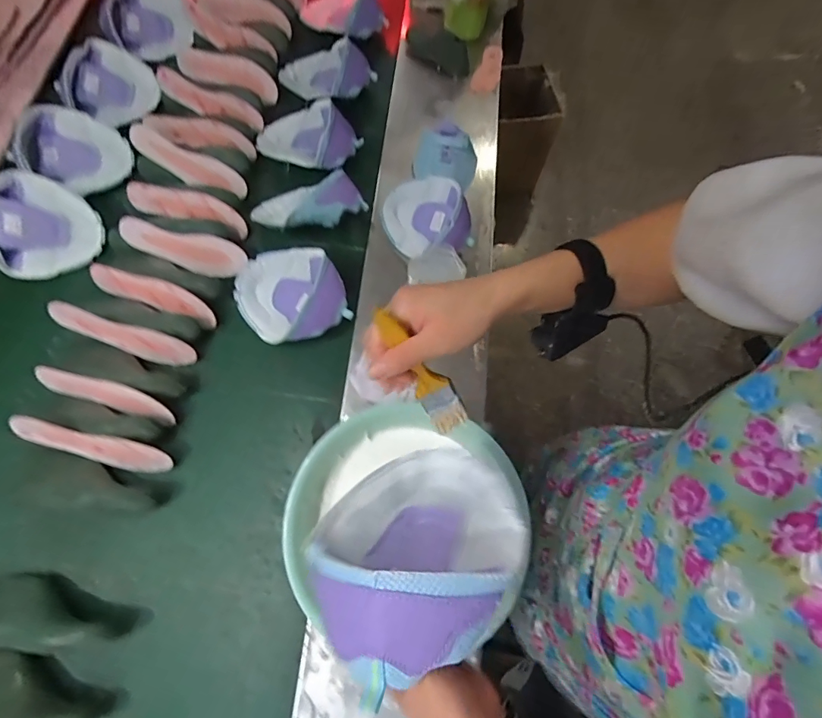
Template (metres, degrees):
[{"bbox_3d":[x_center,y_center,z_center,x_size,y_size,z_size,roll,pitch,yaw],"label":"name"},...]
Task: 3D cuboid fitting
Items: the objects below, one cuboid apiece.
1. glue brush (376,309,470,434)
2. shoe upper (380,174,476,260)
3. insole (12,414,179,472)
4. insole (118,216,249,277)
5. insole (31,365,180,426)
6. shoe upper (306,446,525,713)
[{"bbox_3d":[0.009,0.011,0.364,0.032,0.146,0.013,-28,37,8],"label":"glue brush"},{"bbox_3d":[0.027,-0.263,0.802,0.165,0.079,0.149,4,71,0],"label":"shoe upper"},{"bbox_3d":[-0.494,0.136,0.669,0.226,0.070,0.013,19,33,-12],"label":"insole"},{"bbox_3d":[-0.429,-0.209,0.804,0.228,0.075,0.017,13,42,-11],"label":"insole"},{"bbox_3d":[-0.499,0.058,0.700,0.218,0.065,0.015,16,37,-2],"label":"insole"},{"bbox_3d":[0.008,0.136,0.357,0.170,0.187,0.065,-21,117,-18],"label":"shoe upper"}]

